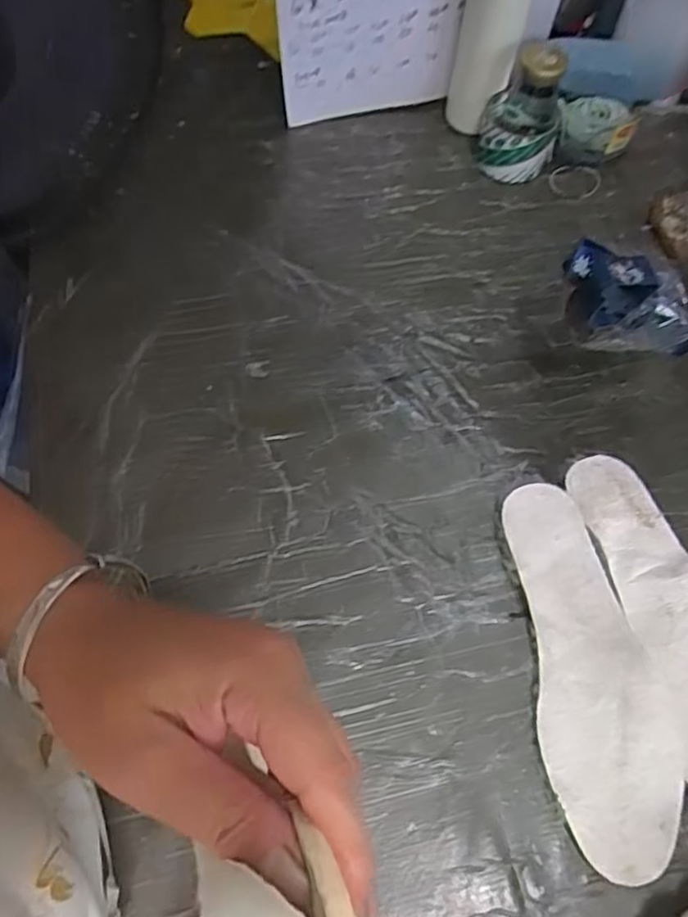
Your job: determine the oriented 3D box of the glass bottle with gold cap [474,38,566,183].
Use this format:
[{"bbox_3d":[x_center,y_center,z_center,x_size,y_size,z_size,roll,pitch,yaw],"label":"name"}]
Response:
[{"bbox_3d":[0.197,-0.381,0.713,0.085,0.126,0.072,19,65,9],"label":"glass bottle with gold cap"}]

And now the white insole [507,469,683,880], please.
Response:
[{"bbox_3d":[0.183,0.154,0.498,0.091,0.023,0.280,-7,63,-4],"label":"white insole"}]

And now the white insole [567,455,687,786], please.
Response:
[{"bbox_3d":[0.265,0.124,0.512,0.085,0.010,0.281,-11,64,-7],"label":"white insole"}]

